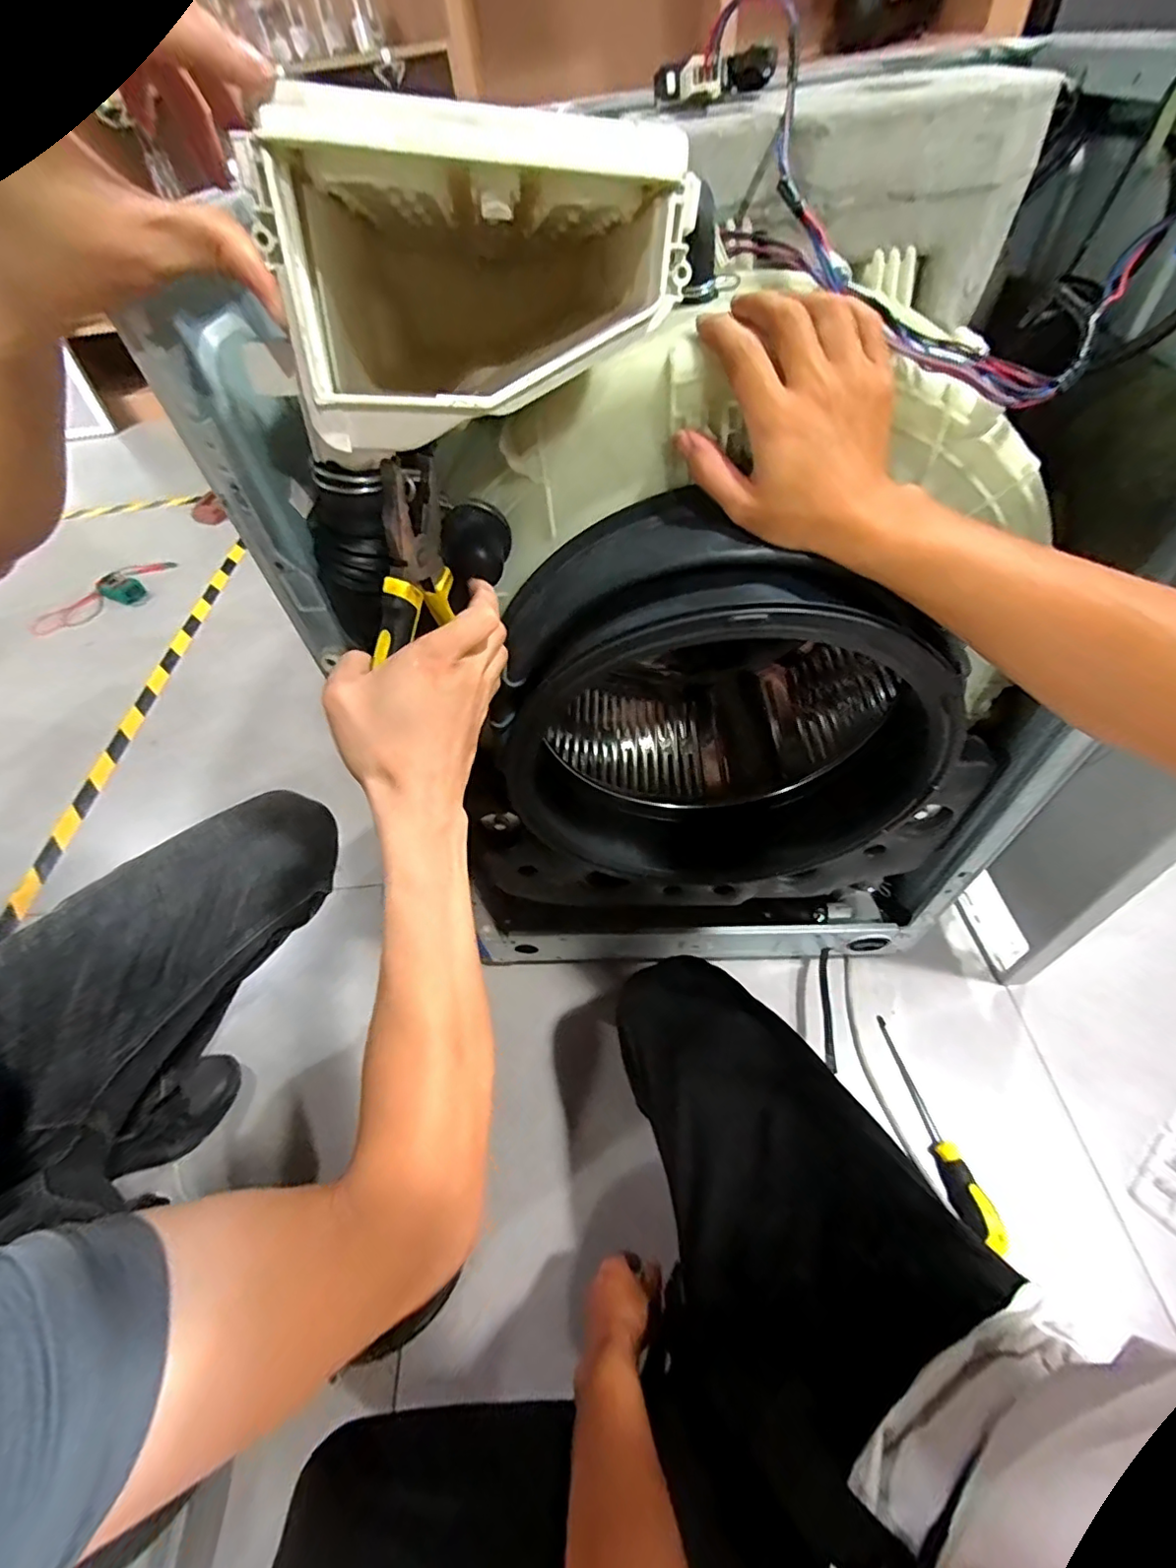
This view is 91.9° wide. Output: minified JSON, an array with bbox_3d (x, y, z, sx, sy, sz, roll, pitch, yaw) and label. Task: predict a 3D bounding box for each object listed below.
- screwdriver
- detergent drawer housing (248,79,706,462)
[{"bbox_3d":[0.408,0.407,0.686,0.040,0.032,0.248,-12,53,-4],"label":"screwdriver"},{"bbox_3d":[-0.075,-0.285,0.349,0.195,0.118,0.298,-13,35,-4],"label":"detergent drawer housing"}]

